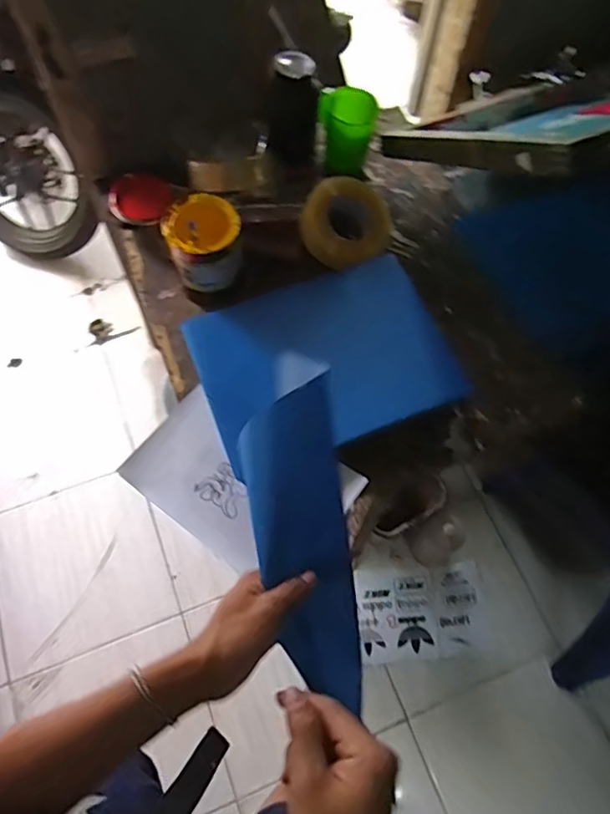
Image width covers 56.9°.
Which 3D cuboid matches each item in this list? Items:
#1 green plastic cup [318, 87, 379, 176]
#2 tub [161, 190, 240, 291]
[{"bbox_3d":[0.074,-0.493,1.013,0.099,0.124,0.090,6,65,1],"label":"green plastic cup"},{"bbox_3d":[-0.154,-0.253,0.871,0.108,0.108,0.110,1,65,-1],"label":"tub"}]

